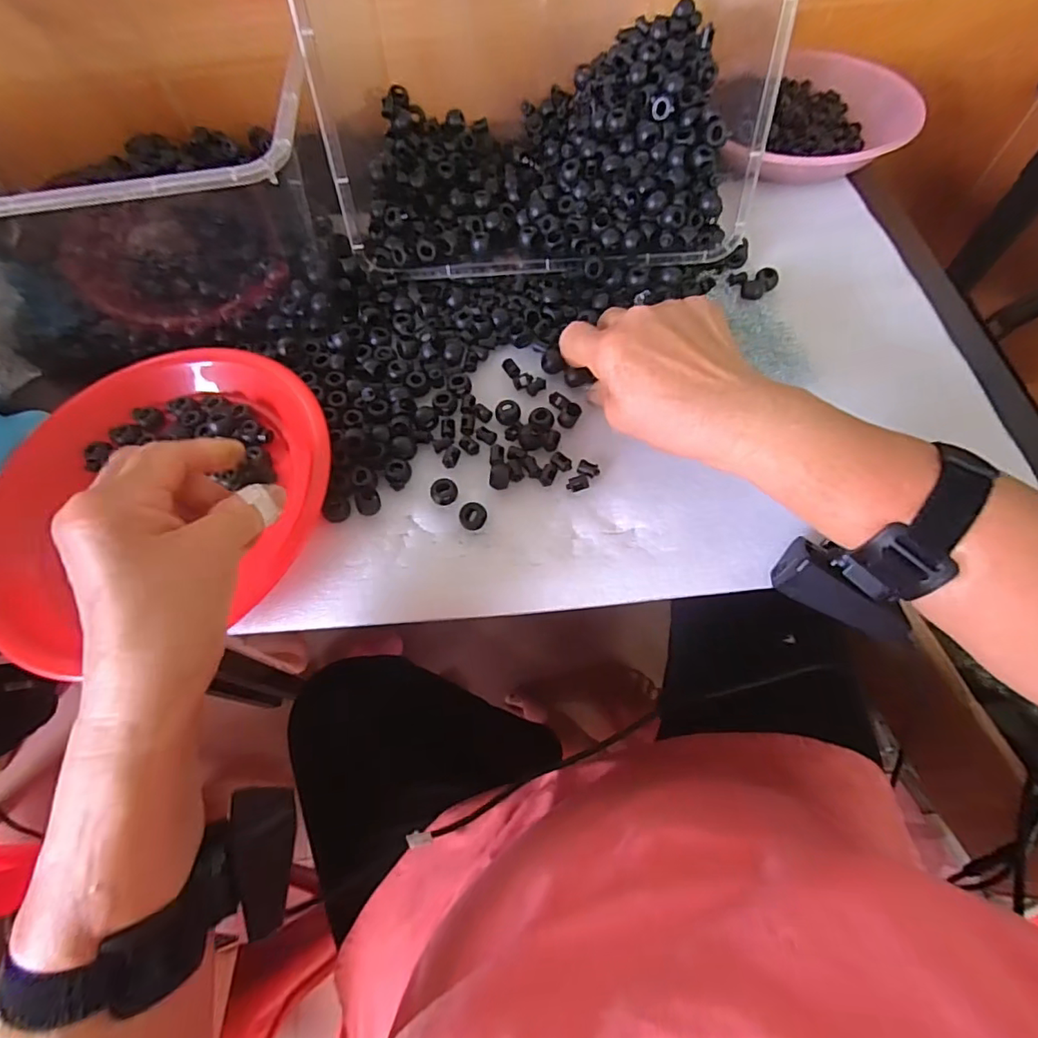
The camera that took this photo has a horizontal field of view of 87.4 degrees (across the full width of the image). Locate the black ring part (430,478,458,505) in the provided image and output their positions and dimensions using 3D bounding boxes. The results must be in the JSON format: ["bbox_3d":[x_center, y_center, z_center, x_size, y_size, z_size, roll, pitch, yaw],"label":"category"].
[{"bbox_3d":[-0.049,-0.018,0.355,0.017,0.008,0.015,-4,65,1],"label":"black ring part"}]

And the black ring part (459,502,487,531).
[{"bbox_3d":[-0.030,-0.002,0.350,0.016,0.009,0.017,-1,65,2],"label":"black ring part"}]

